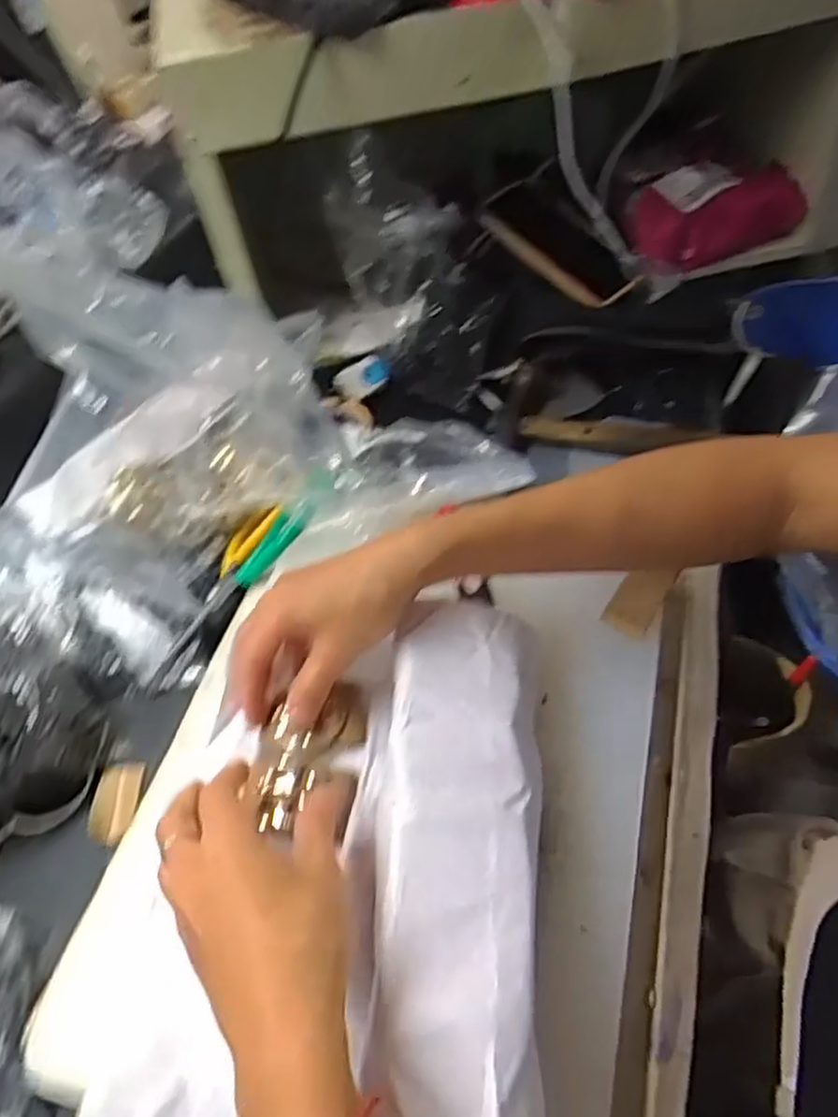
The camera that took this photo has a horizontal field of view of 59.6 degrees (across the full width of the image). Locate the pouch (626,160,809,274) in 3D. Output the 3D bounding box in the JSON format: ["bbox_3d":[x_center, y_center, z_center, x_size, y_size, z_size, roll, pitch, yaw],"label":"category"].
[{"bbox_3d":[0.290,-0.340,0.719,0.165,0.065,0.063,-14,50,-4],"label":"pouch"}]

